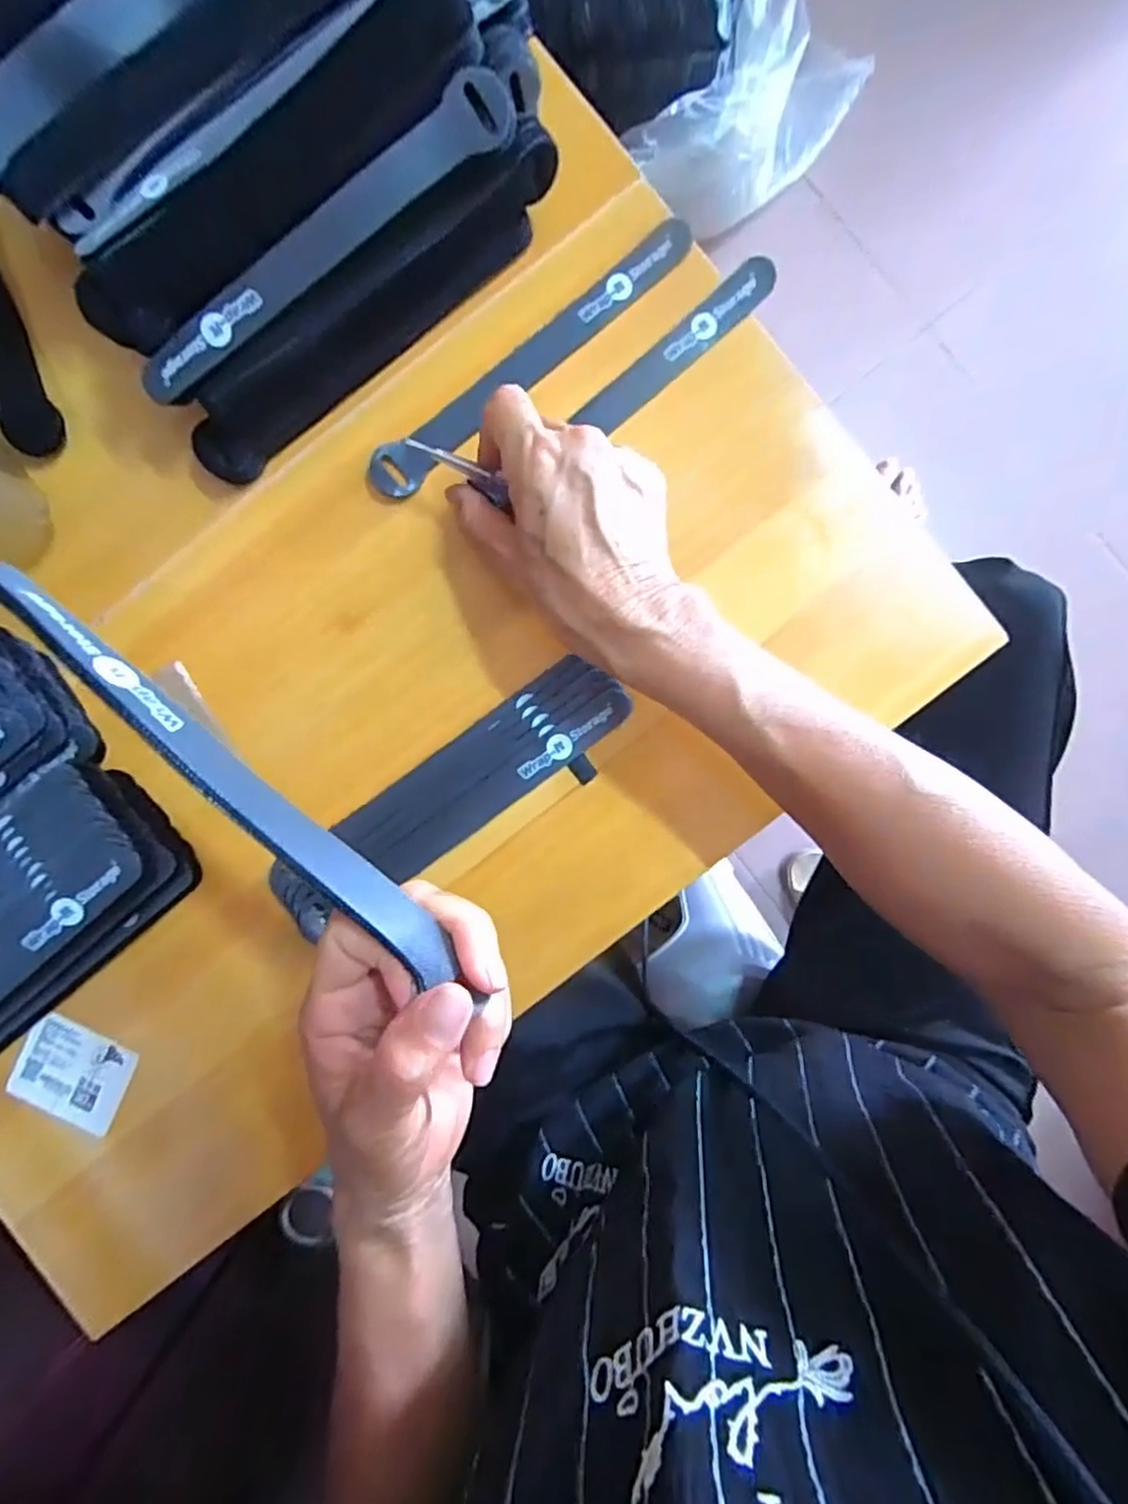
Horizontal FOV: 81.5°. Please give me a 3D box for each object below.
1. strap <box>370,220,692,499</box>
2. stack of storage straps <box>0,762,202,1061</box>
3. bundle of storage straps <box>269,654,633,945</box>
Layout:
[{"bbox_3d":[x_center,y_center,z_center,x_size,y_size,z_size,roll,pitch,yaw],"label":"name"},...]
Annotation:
[{"bbox_3d":[-0.017,-0.199,0.334,0.196,0.012,0.024,-39,88,-1],"label":"strap"},{"bbox_3d":[-0.280,0.094,0.318,0.204,0.051,0.080,-41,89,2],"label":"stack of storage straps"},{"bbox_3d":[-0.056,0.024,0.334,0.201,0.009,0.051,-35,89,2],"label":"bundle of storage straps"}]

